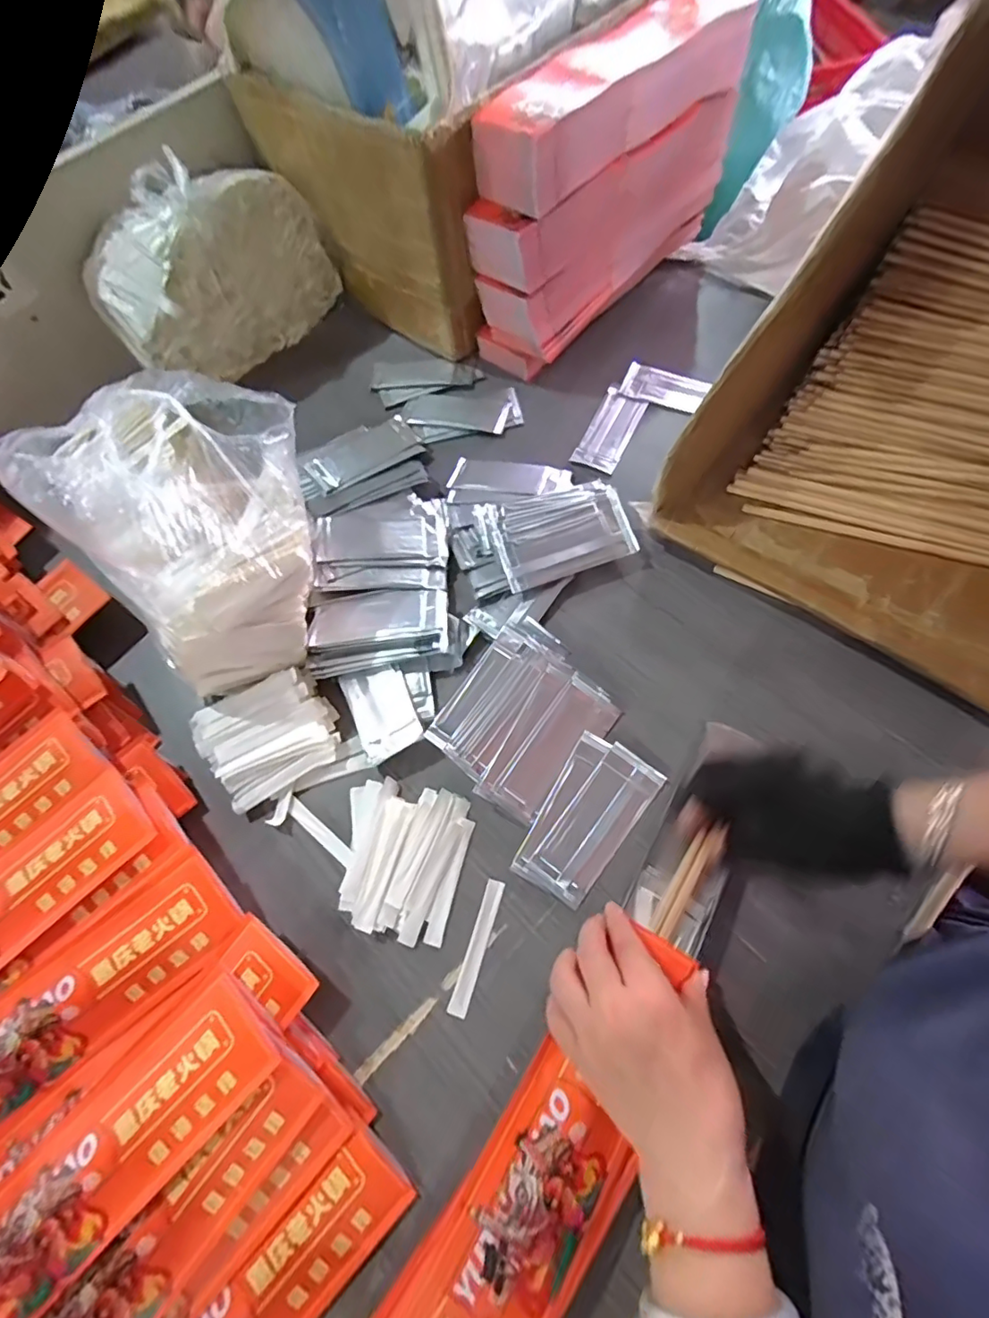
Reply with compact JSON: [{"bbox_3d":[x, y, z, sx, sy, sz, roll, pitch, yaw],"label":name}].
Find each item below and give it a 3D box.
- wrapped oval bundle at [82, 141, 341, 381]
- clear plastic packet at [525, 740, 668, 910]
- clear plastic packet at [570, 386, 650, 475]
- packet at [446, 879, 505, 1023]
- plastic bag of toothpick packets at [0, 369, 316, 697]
[{"bbox_3d":[-0.320,-0.436,0.629,0.098,0.164,0.250,40,76,20],"label":"wrapped oval bundle"},{"bbox_3d":[0.080,0.126,0.425,0.048,0.012,0.119,35,74,19],"label":"clear plastic packet"},{"bbox_3d":[0.125,-0.246,0.589,0.047,0.004,0.110,22,70,15],"label":"clear plastic packet"},{"bbox_3d":[-0.013,0.210,0.404,0.014,0.004,0.092,13,69,18],"label":"packet"},{"bbox_3d":[-0.230,-0.115,0.451,0.177,0.168,0.225,-35,75,-13],"label":"plastic bag of toothpick packets"}]

